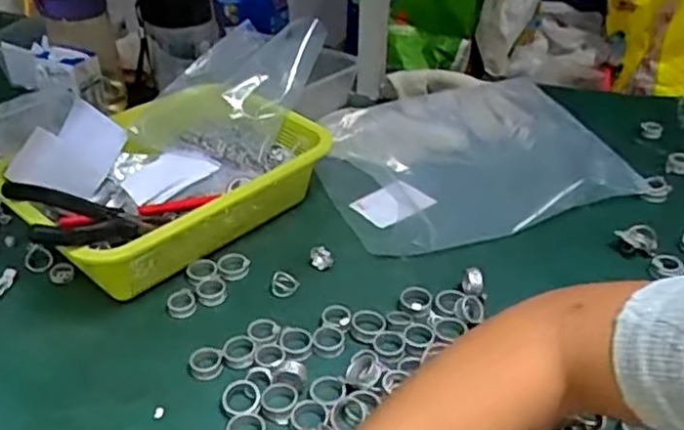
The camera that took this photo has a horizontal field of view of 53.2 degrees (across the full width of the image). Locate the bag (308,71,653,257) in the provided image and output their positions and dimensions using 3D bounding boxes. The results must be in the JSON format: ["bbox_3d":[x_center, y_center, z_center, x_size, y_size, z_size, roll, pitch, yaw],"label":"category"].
[{"bbox_3d":[0.134,-0.072,0.734,0.306,0.033,0.255,-10,37,-15],"label":"bag"}]

